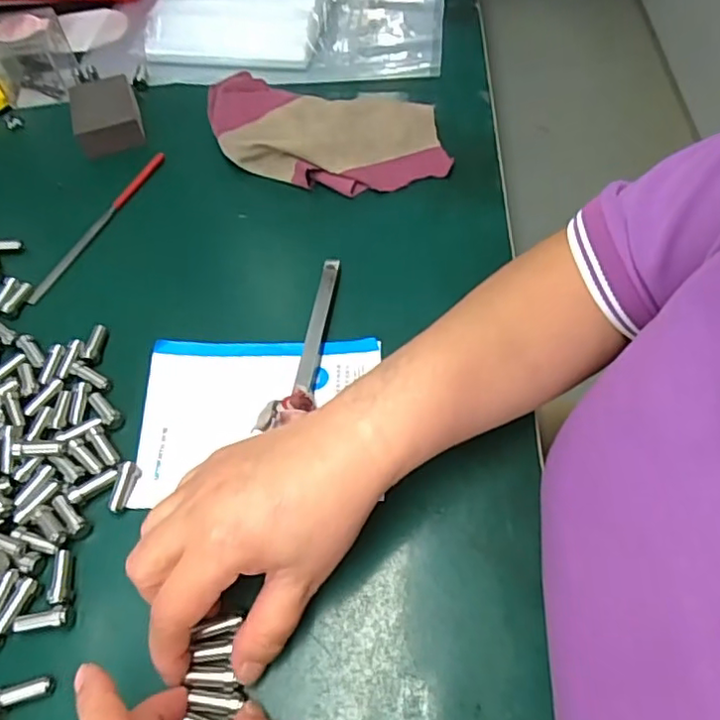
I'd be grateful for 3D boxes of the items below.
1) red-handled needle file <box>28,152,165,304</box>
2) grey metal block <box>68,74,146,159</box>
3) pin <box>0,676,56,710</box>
[{"bbox_3d":[-0.192,-0.104,0.456,0.011,0.009,0.159,19,60,16],"label":"red-handled needle file"},{"bbox_3d":[-0.213,-0.207,0.513,0.051,0.027,0.081,-19,57,-9],"label":"grey metal block"},{"bbox_3d":[-0.156,0.153,0.280,0.027,0.008,0.009,-18,57,-8],"label":"pin"}]

